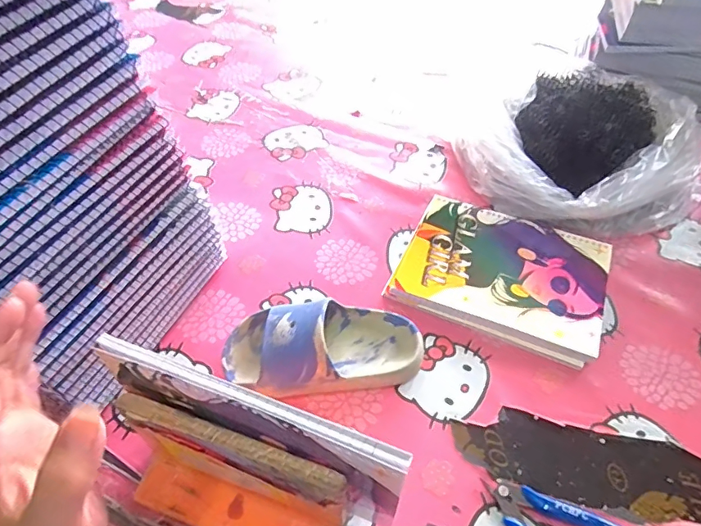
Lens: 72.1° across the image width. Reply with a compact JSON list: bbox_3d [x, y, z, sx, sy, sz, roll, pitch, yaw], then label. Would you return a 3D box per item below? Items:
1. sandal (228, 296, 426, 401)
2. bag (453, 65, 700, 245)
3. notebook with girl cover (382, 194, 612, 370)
[{"bbox_3d":[-0.024,0.072,0.430,0.176,0.059,0.087,-7,51,-5],"label":"sandal"},{"bbox_3d":[0.279,-0.126,0.563,0.248,0.094,0.197,-17,53,-13],"label":"bag"},{"bbox_3d":[0.157,0.007,0.499,0.196,0.020,0.150,19,55,15],"label":"notebook with girl cover"}]

